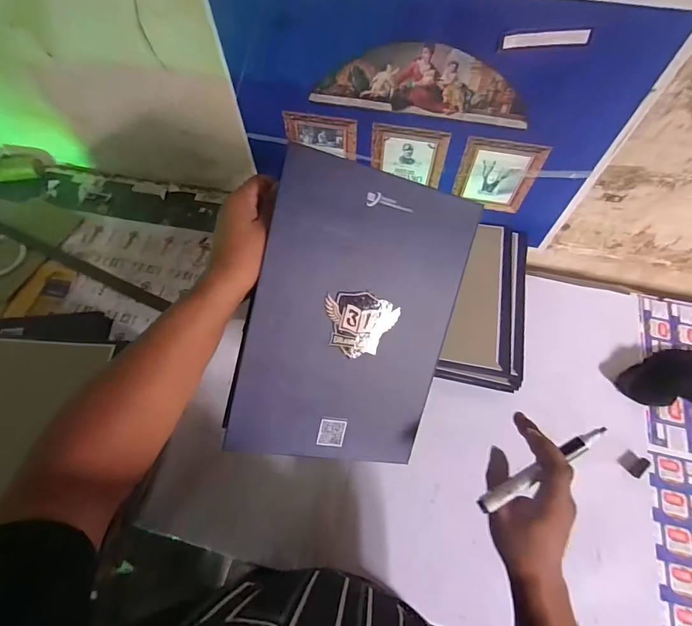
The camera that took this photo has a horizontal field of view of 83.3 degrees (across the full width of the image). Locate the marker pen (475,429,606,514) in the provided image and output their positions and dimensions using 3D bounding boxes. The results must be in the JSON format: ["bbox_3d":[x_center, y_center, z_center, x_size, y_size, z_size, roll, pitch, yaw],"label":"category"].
[{"bbox_3d":[0.184,0.146,0.365,0.136,0.013,0.014,-32,67,-1],"label":"marker pen"}]

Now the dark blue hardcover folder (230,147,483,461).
[{"bbox_3d":[0.008,0.010,0.401,0.205,0.019,0.295,13,96,-11],"label":"dark blue hardcover folder"}]

